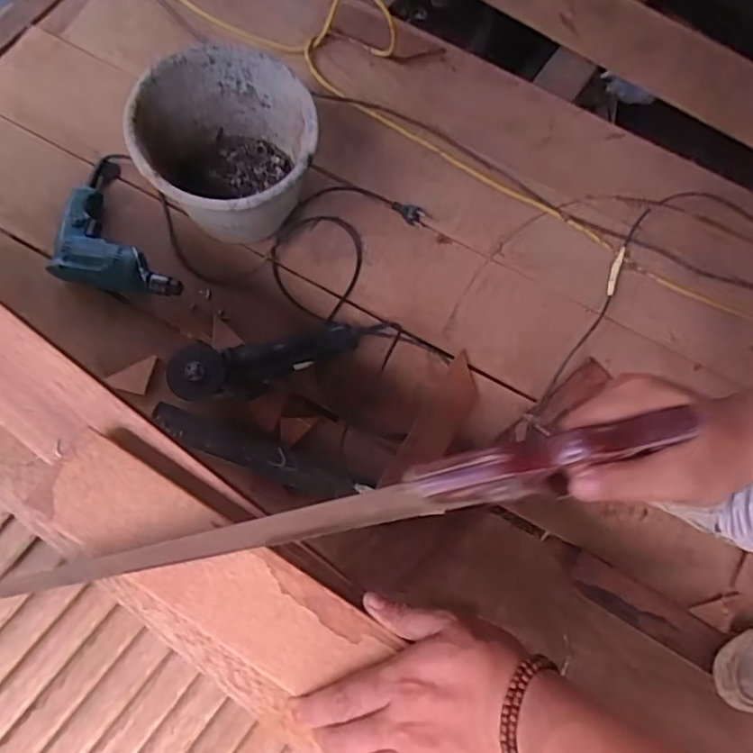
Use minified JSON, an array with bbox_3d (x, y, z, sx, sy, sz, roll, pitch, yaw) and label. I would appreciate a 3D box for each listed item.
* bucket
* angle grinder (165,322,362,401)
[{"bbox_3d":[-0.232,-0.355,0.956,0.266,0.206,0.268,1,74,-4],"label":"bucket"},{"bbox_3d":[-0.175,-0.023,0.933,0.293,0.076,0.091,-11,76,-7],"label":"angle grinder"}]

